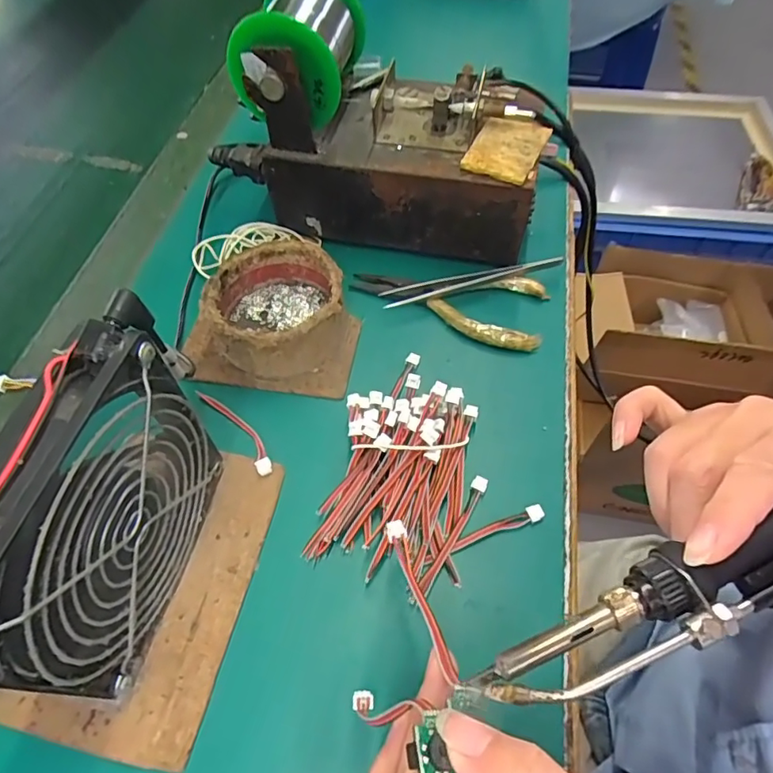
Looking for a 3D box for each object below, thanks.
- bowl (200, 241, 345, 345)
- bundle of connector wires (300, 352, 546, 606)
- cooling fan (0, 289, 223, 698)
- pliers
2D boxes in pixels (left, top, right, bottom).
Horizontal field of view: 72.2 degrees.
[{"bbox_3d":[-0.069,-0.050,0.336,0.080,0.041,0.080,0,57,0],"label":"bowl"},{"bbox_3d":[0.026,0.043,0.286,0.105,0.024,0.122,12,58,8],"label":"bundle of connector wires"},{"bbox_3d":[-0.111,0.053,0.219,0.026,0.130,0.125,11,58,7],"label":"cooling fan"},{"bbox_3d":[0.041,-0.061,0.362,0.132,0.013,0.057,16,59,10],"label":"pliers"}]

